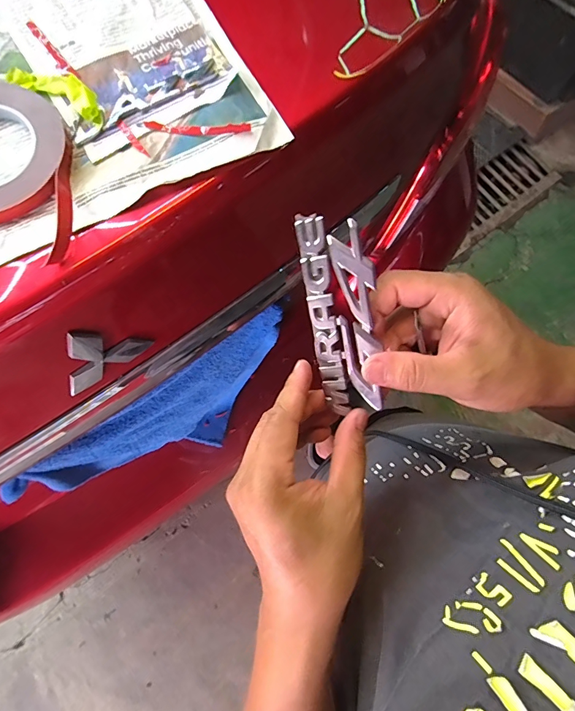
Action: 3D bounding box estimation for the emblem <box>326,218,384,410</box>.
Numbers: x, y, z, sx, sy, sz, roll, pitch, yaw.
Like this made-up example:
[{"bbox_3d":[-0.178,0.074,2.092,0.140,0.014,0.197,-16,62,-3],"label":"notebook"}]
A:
[{"bbox_3d":[0.045,-0.022,0.252,0.023,0.011,0.118,-10,105,-1],"label":"emblem"}]

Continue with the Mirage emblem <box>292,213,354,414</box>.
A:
[{"bbox_3d":[0.024,-0.024,0.259,0.020,0.004,0.129,-6,105,22],"label":"Mirage emblem"}]

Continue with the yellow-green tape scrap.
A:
[{"bbox_3d":[-0.193,-0.223,0.335,0.082,0.018,0.028,23,74,7],"label":"yellow-green tape scrap"}]

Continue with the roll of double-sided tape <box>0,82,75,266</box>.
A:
[{"bbox_3d":[-0.230,-0.159,0.313,0.171,0.022,0.120,21,74,6],"label":"roll of double-sided tape"}]

